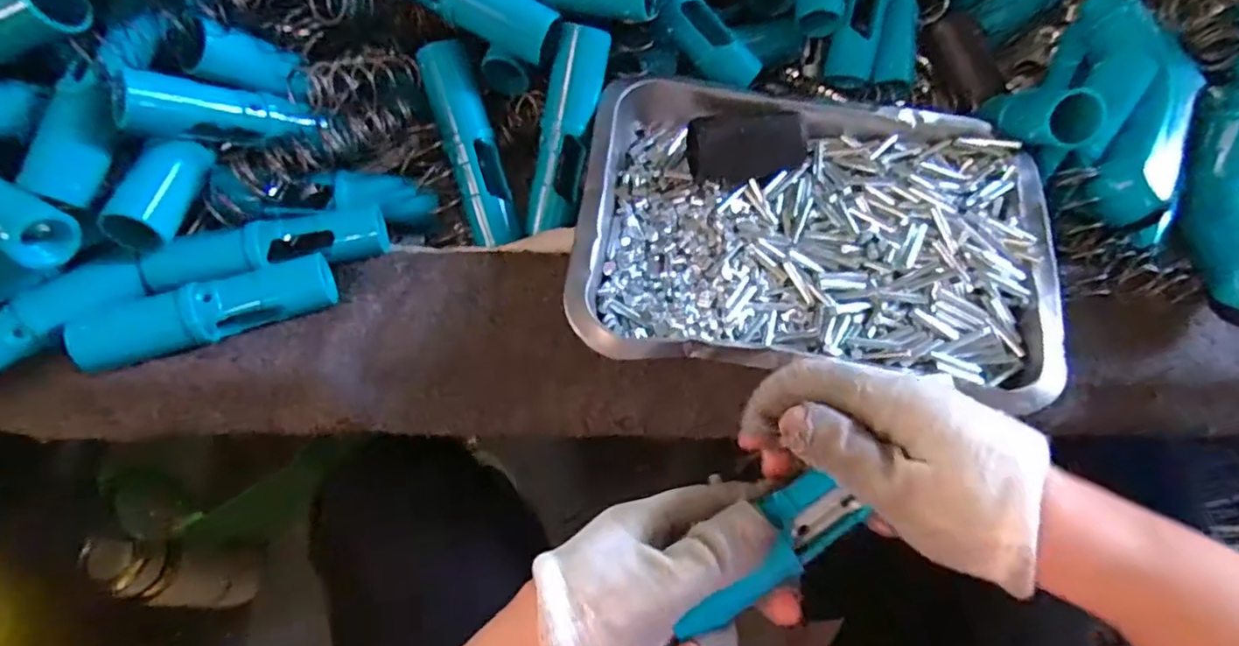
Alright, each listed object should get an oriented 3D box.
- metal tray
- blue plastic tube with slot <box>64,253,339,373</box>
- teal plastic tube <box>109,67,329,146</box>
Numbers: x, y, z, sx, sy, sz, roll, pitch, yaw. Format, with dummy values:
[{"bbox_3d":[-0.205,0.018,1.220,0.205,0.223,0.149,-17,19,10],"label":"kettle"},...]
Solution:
[{"bbox_3d":[0.108,-0.064,0.350,0.249,0.032,0.190,9,64,3],"label":"metal tray"},{"bbox_3d":[-0.210,-0.006,0.319,0.118,0.020,0.027,-20,66,-11],"label":"blue plastic tube with slot"},{"bbox_3d":[-0.206,-0.110,0.328,0.093,0.027,0.024,-2,61,-32],"label":"teal plastic tube"}]

